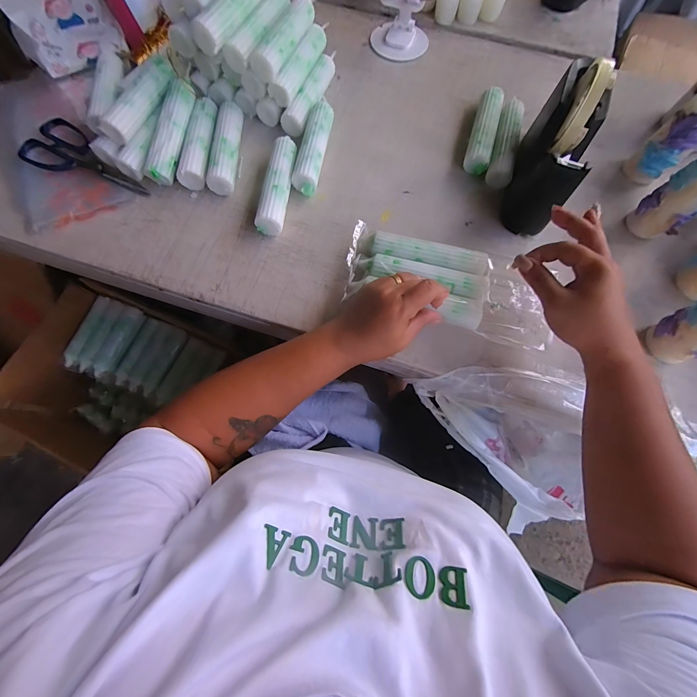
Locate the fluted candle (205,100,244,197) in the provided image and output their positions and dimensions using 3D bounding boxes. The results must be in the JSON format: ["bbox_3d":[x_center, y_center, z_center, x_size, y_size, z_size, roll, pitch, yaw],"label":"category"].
[{"bbox_3d":[-0.168,-0.278,0.441,0.033,0.034,0.147,1,72,-1],"label":"fluted candle"}]

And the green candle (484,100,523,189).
[{"bbox_3d":[0.221,-0.290,0.452,0.031,0.029,0.148,17,73,4],"label":"green candle"}]

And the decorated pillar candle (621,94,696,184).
[{"bbox_3d":[0.413,-0.263,0.403,0.043,0.110,0.050,-42,78,-13],"label":"decorated pillar candle"}]

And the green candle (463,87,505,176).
[{"bbox_3d":[0.194,-0.311,0.458,0.032,0.028,0.139,17,73,4],"label":"green candle"}]

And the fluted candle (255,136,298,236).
[{"bbox_3d":[-0.090,-0.211,0.420,0.031,0.036,0.135,8,72,1],"label":"fluted candle"}]

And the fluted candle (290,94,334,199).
[{"bbox_3d":[-0.045,-0.281,0.443,0.033,0.029,0.157,9,73,2],"label":"fluted candle"}]

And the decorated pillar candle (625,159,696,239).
[{"bbox_3d":[0.401,-0.180,0.380,0.049,0.111,0.055,-33,76,-11],"label":"decorated pillar candle"}]

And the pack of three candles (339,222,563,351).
[{"bbox_3d":[0.122,-0.080,0.379,0.254,0.033,0.107,22,73,0],"label":"pack of three candles"}]

